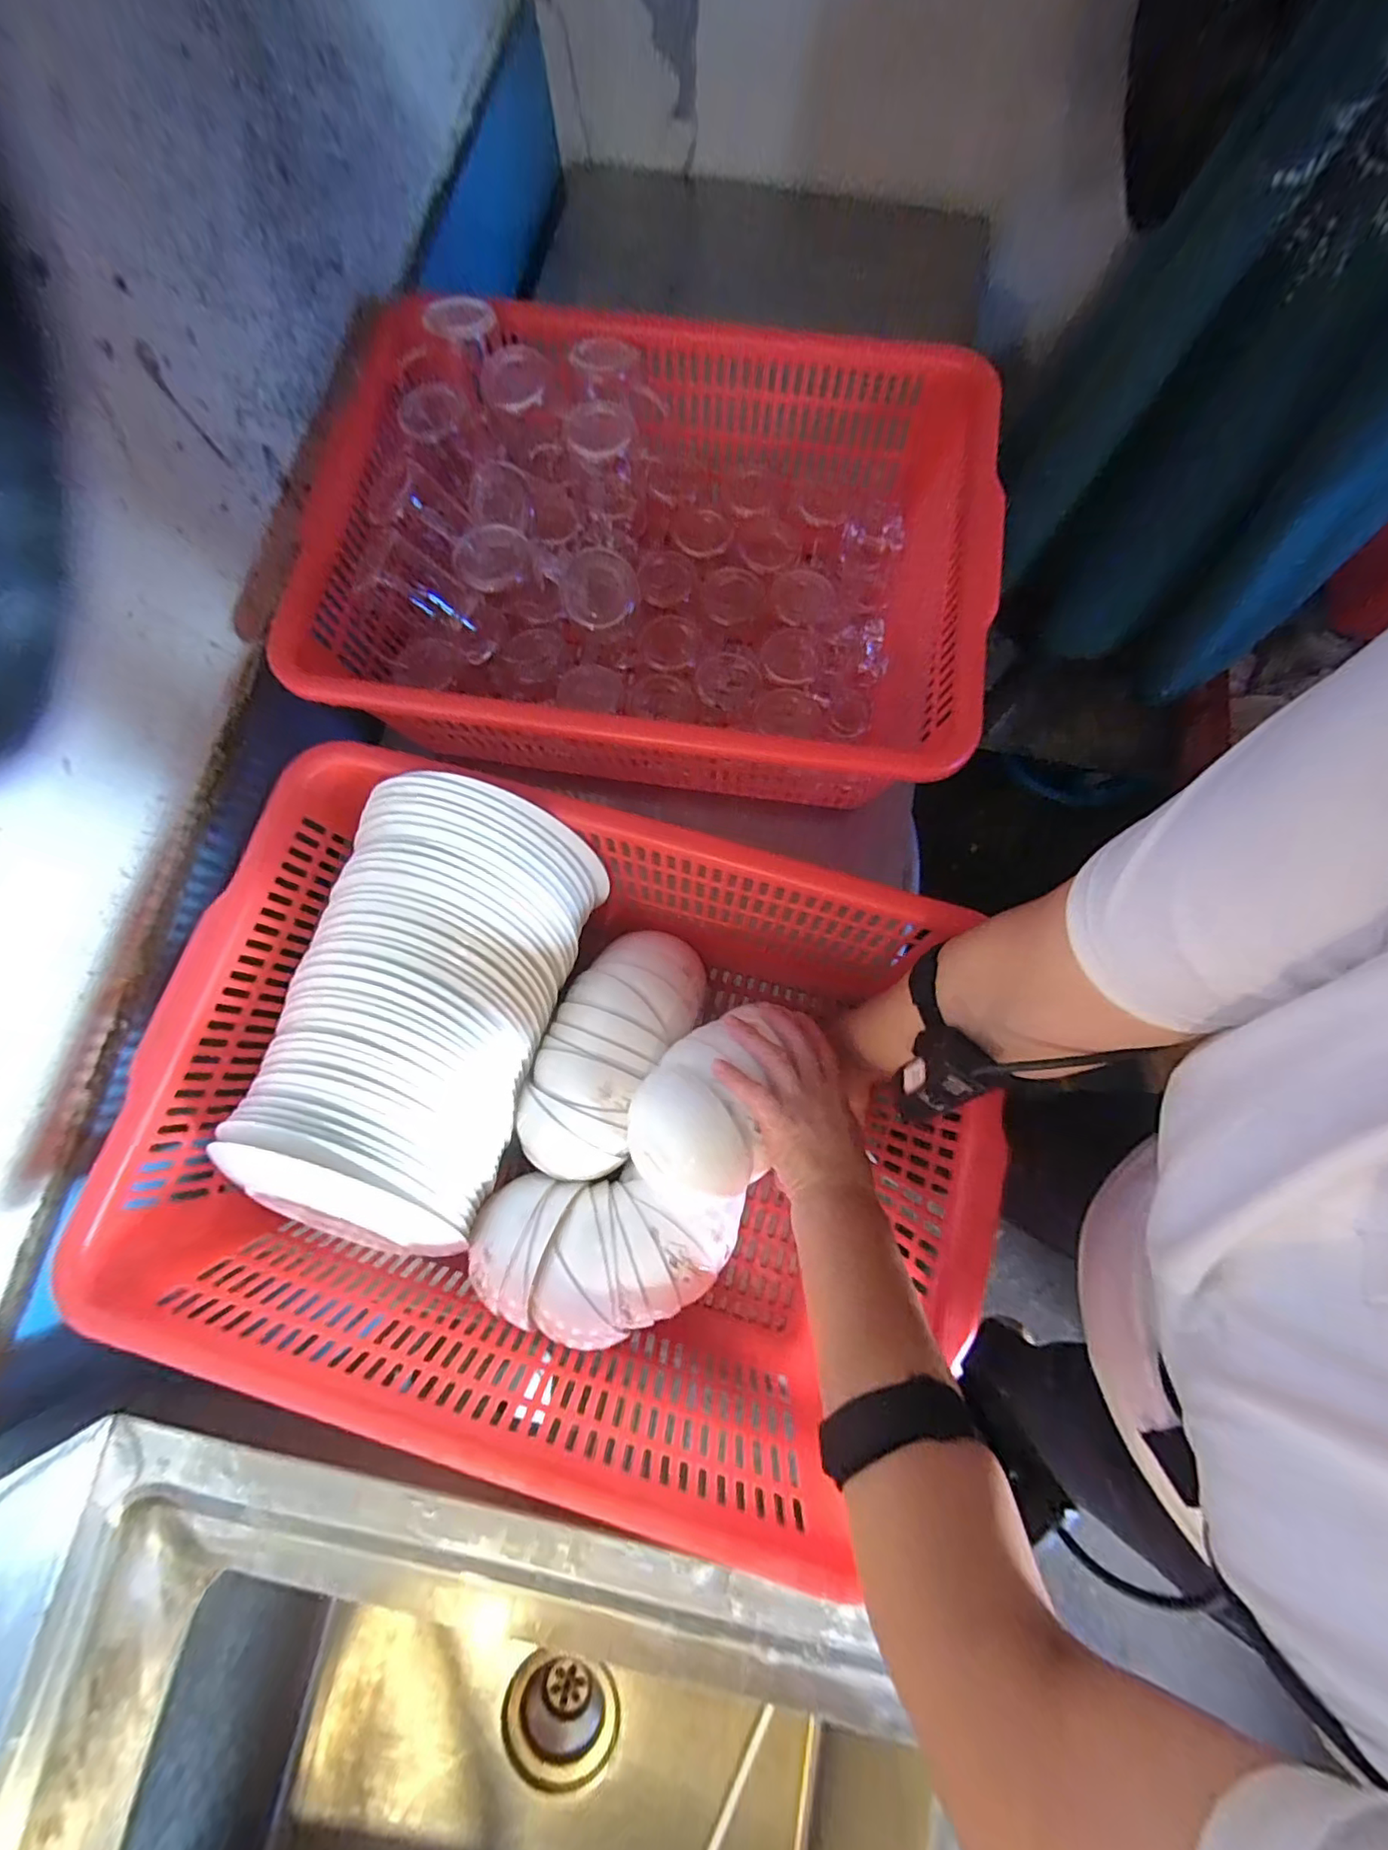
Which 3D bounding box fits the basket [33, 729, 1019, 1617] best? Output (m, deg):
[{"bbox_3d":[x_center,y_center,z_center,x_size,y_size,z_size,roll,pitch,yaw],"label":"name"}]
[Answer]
[{"bbox_3d":[-0.095,0.143,0.494,0.573,0.192,0.424,16,77,3],"label":"basket"}]

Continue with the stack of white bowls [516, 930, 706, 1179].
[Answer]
[{"bbox_3d":[-0.069,0.106,0.527,0.108,0.083,0.230,27,78,6],"label":"stack of white bowls"}]

